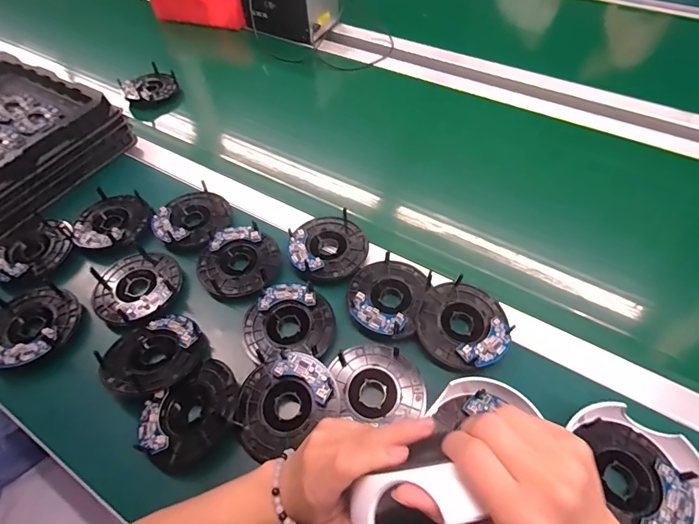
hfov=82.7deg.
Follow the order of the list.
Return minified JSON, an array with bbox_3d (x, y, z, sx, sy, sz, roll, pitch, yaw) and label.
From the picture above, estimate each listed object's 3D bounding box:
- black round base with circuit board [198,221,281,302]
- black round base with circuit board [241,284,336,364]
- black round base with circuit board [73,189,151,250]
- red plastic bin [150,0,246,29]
[{"bbox_3d":[-0.138,-0.001,0.498,0.099,0.023,0.099,-1,54,1],"label":"black round base with circuit board"},{"bbox_3d":[-0.068,0.066,0.448,0.101,0.018,0.087,-1,54,1],"label":"black round base with circuit board"},{"bbox_3d":[-0.325,-0.060,0.543,0.094,0.013,0.098,-1,54,1],"label":"black round base with circuit board"},{"bbox_3d":[-0.337,-0.634,0.934,0.243,0.082,0.162,10,55,9],"label":"red plastic bin"}]

